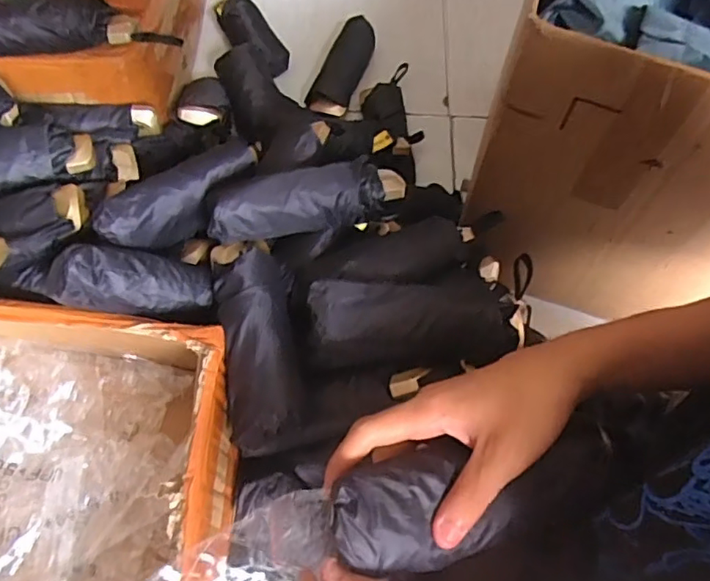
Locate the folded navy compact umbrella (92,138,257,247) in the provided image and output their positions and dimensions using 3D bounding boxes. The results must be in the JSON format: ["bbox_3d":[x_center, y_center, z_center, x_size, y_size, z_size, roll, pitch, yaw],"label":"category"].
[{"bbox_3d":[-0.154,-0.086,0.523,0.045,0.060,0.170,32,52,14],"label":"folded navy compact umbrella"}]

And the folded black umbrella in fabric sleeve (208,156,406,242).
[{"bbox_3d":[-0.042,-0.082,0.500,0.173,0.037,0.053,-14,63,-9],"label":"folded black umbrella in fabric sleeve"}]

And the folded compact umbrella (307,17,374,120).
[{"bbox_3d":[-0.015,-0.315,0.814,0.059,0.043,0.173,17,63,7],"label":"folded compact umbrella"}]

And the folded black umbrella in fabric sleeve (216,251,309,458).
[{"bbox_3d":[-0.077,0.045,0.467,0.061,0.061,0.164,-8,77,-6],"label":"folded black umbrella in fabric sleeve"}]

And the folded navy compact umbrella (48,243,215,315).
[{"bbox_3d":[-0.181,-0.006,0.464,0.117,0.047,0.051,7,56,-37],"label":"folded navy compact umbrella"}]

